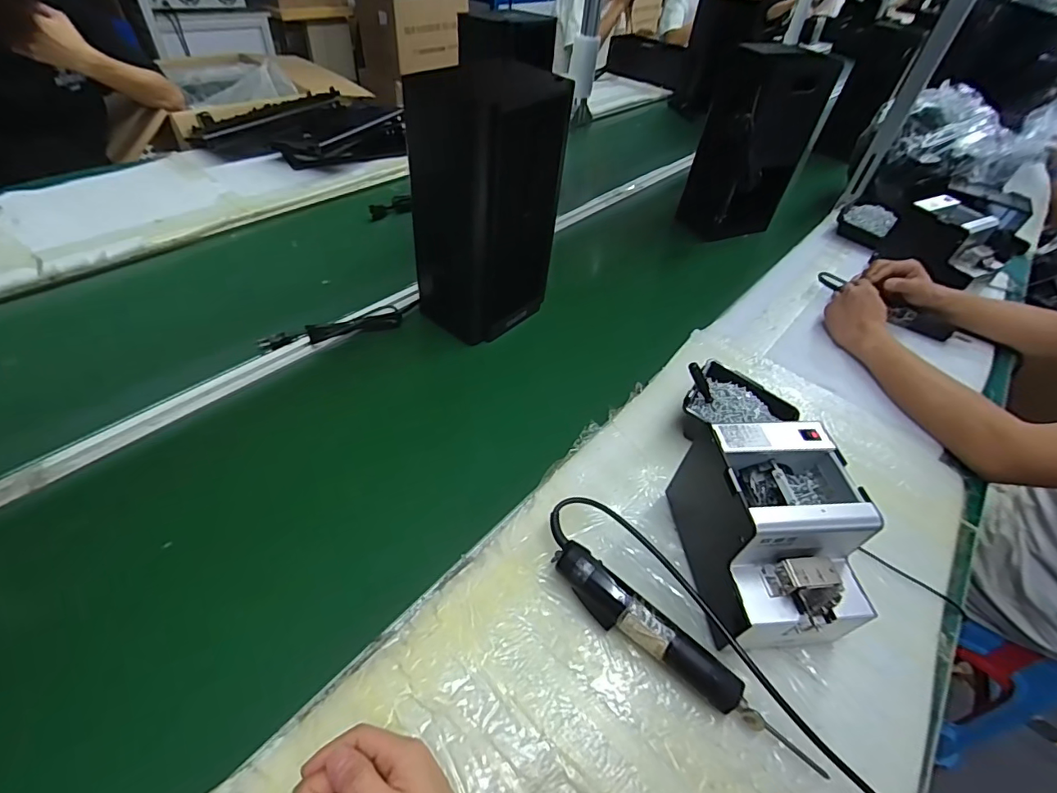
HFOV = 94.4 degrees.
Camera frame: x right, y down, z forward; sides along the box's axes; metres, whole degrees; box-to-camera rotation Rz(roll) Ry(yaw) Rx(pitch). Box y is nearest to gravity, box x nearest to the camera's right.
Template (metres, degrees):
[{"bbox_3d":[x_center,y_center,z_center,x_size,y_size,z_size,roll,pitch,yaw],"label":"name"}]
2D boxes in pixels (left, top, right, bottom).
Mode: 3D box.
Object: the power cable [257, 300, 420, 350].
[{"bbox_3d":[-0.294,-0.113,0.776,0.241,0.026,0.026,-15,50,-19],"label":"power cable"}]

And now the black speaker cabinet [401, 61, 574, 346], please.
[{"bbox_3d":[-0.059,-0.266,0.738,0.140,0.373,0.186,34,52,24],"label":"black speaker cabinet"}]

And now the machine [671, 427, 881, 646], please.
[{"bbox_3d":[0.244,0.139,0.496,0.129,0.152,0.173,0,46,-6],"label":"machine"}]

